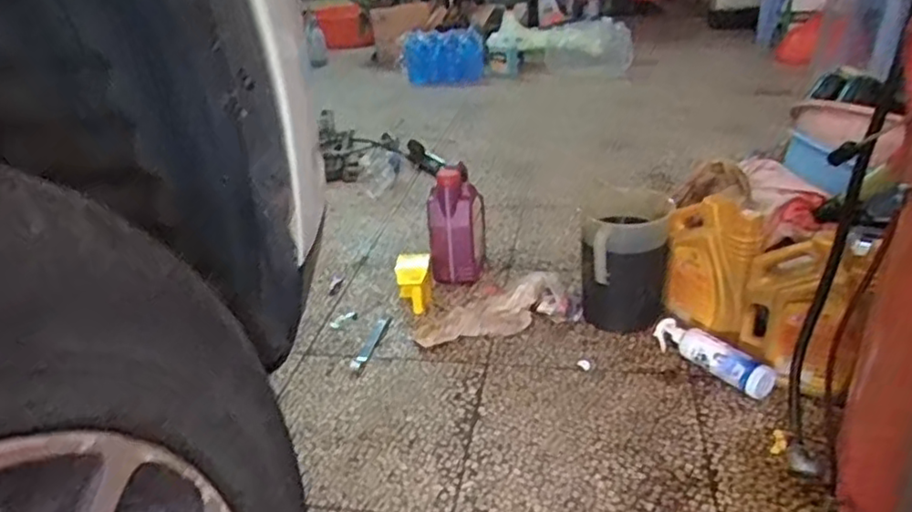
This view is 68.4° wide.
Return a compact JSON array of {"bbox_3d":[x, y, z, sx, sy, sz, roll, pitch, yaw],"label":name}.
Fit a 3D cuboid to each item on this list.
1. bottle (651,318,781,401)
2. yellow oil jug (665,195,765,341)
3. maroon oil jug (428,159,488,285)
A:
[{"bbox_3d":[0.485,0.185,1.283,0.053,0.074,0.250,-23,33,-31],"label":"bottle"},{"bbox_3d":[0.514,0.021,1.361,0.173,0.241,0.131,9,30,23],"label":"yellow oil jug"},{"bbox_3d":[0.003,-0.073,1.621,0.135,0.279,0.077,-3,28,3],"label":"maroon oil jug"}]

